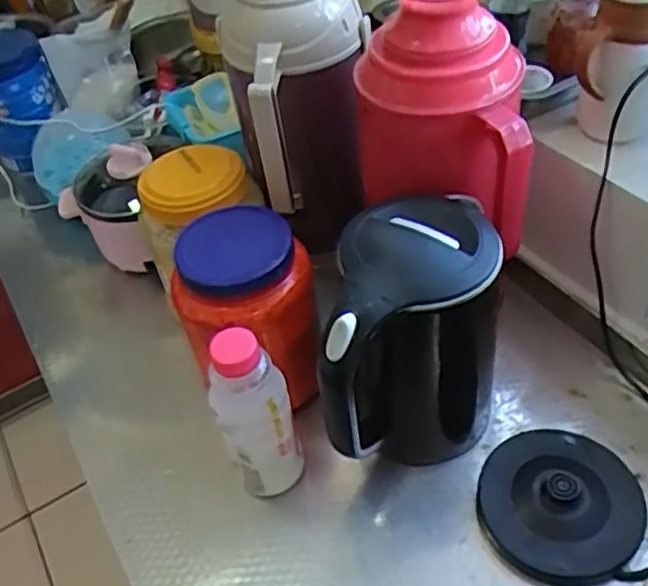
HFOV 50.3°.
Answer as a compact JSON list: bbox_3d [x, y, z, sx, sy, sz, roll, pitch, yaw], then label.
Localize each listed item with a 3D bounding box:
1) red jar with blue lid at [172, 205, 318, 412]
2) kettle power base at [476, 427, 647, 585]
[{"bbox_3d":[-0.072,0.014,0.697,0.125,0.173,0.118,-3,46,3],"label":"red jar with blue lid"},{"bbox_3d":[0.215,0.182,0.625,0.137,0.038,0.144,-3,46,3],"label":"kettle power base"}]

